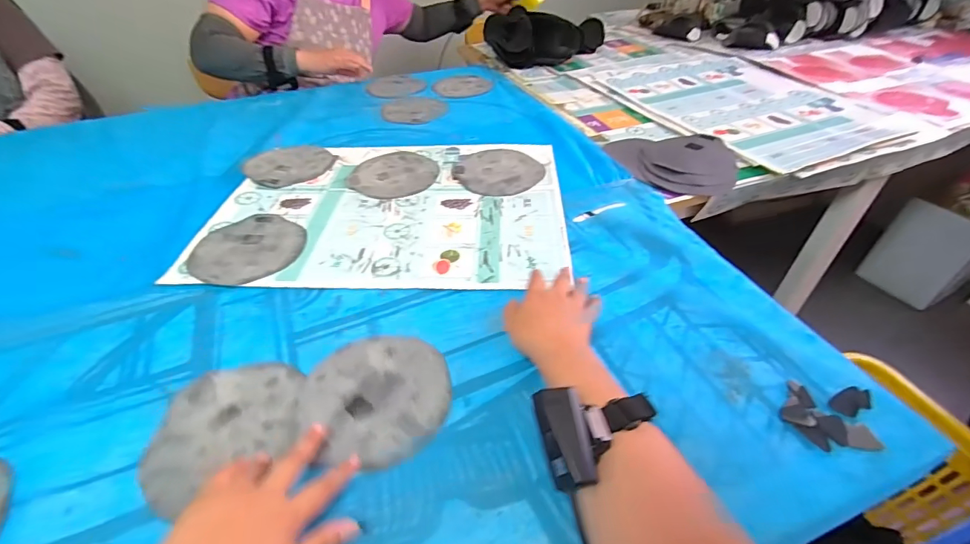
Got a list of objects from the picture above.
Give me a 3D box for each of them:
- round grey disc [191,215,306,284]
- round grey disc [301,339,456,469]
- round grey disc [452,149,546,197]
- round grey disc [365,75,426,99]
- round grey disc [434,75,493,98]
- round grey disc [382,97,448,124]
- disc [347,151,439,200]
[{"bbox_3d":[-0.330,-0.032,0.606,0.161,0.009,0.143,30,50,32],"label":"round grey disc"},{"bbox_3d":[-0.107,0.119,0.435,0.139,0.008,0.149,-2,40,1],"label":"round grey disc"},{"bbox_3d":[0.024,-0.176,0.750,0.143,0.004,0.153,-2,40,1],"label":"round grey disc"},{"bbox_3d":[-0.228,-0.480,1.113,0.142,0.005,0.156,-2,40,1],"label":"round grey disc"},{"bbox_3d":[-0.055,-0.468,1.091,0.140,0.006,0.163,6,41,10],"label":"round grey disc"},{"bbox_3d":[-0.160,-0.368,0.987,0.141,0.008,0.166,-8,41,-6],"label":"round grey disc"},{"bbox_3d":[-0.160,-0.174,0.760,0.149,0.005,0.164,-6,41,-4],"label":"disc"}]

